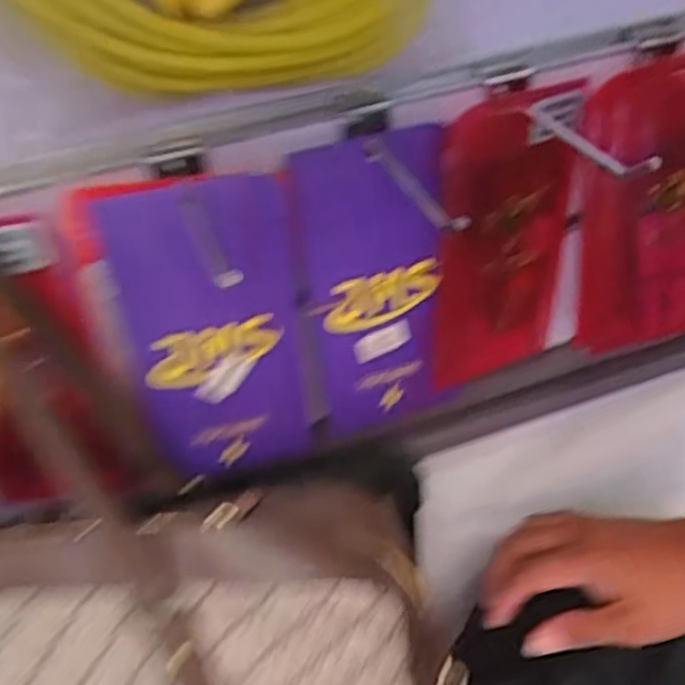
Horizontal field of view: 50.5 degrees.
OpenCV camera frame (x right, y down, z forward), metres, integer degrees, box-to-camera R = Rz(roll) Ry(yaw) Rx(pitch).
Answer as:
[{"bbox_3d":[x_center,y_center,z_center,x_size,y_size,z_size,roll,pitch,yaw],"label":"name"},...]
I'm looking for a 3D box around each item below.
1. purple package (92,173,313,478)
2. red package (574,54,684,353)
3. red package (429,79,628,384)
[{"bbox_3d":[-0.060,-0.005,0.358,0.086,0.166,0.033,-21,42,-17],"label":"purple package"},{"bbox_3d":[0.177,-0.072,0.407,0.099,0.153,0.039,-15,40,-10],"label":"red package"},{"bbox_3d":[0.090,-0.051,0.392,0.090,0.162,0.014,-21,42,-17],"label":"red package"}]

